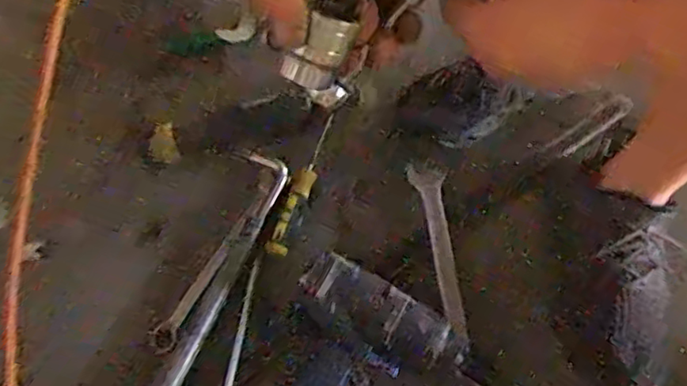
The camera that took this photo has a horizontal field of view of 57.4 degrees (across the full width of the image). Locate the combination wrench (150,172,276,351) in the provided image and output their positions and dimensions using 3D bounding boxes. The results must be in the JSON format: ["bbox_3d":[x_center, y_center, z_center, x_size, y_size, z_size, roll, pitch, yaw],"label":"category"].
[{"bbox_3d":[-0.147,0.076,0.727,0.029,0.018,0.237,25,70,17],"label":"combination wrench"}]

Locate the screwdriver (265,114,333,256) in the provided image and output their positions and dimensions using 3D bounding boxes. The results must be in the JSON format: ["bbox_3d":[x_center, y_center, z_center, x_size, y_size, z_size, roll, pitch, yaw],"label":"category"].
[{"bbox_3d":[-0.049,-0.009,0.748,0.025,0.032,0.173,17,68,14],"label":"screwdriver"}]

